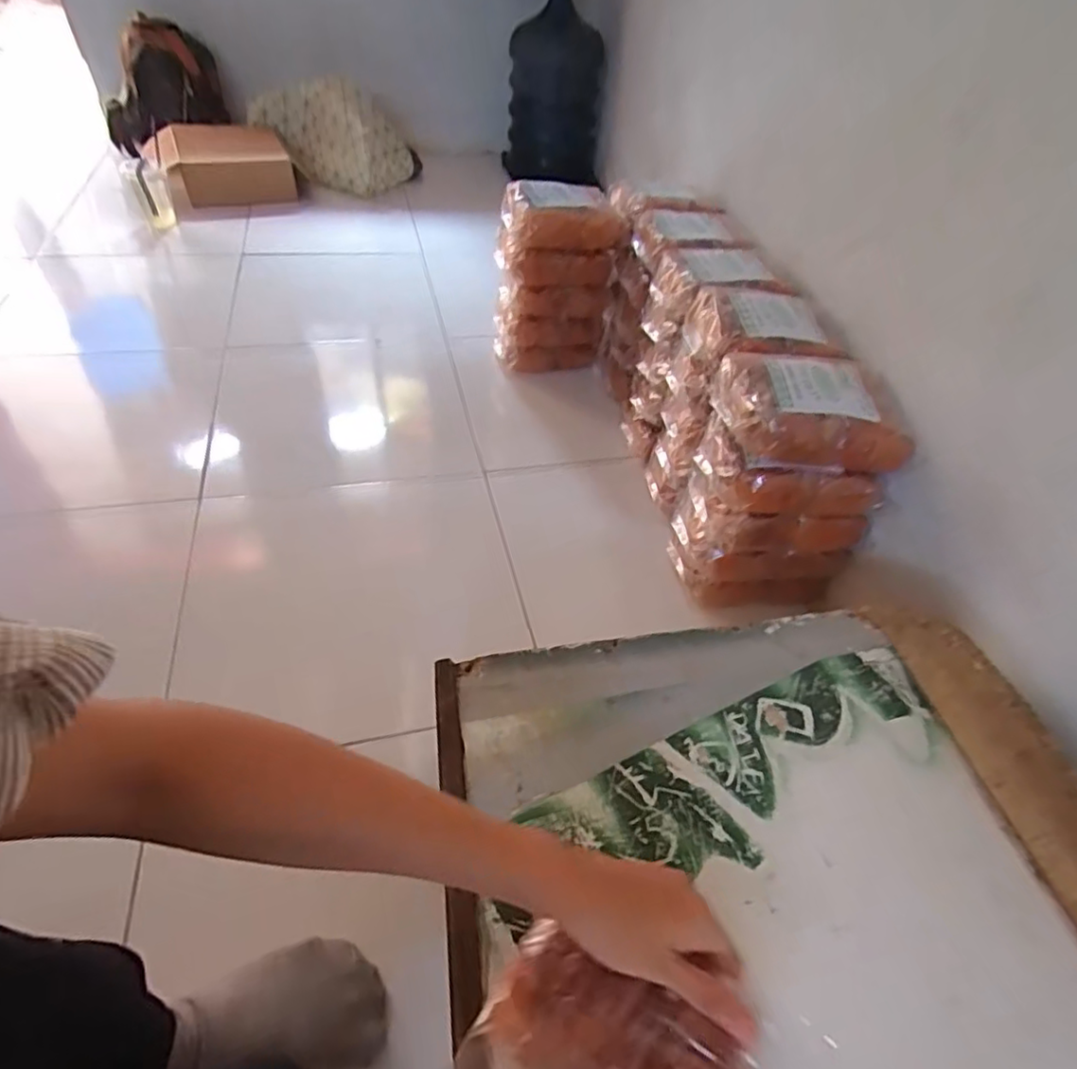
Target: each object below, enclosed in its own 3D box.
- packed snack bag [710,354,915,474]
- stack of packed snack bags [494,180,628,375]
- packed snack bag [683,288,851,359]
[{"bbox_3d":[0.285,-0.134,0.642,0.182,0.057,0.132,2,47,-5],"label":"packed snack bag"},{"bbox_3d":[0.024,-0.431,1.066,0.188,0.288,0.113,-11,49,-17],"label":"stack of packed snack bags"},{"bbox_3d":[0.271,-0.245,0.732,0.167,0.044,0.146,1,47,-6],"label":"packed snack bag"}]

